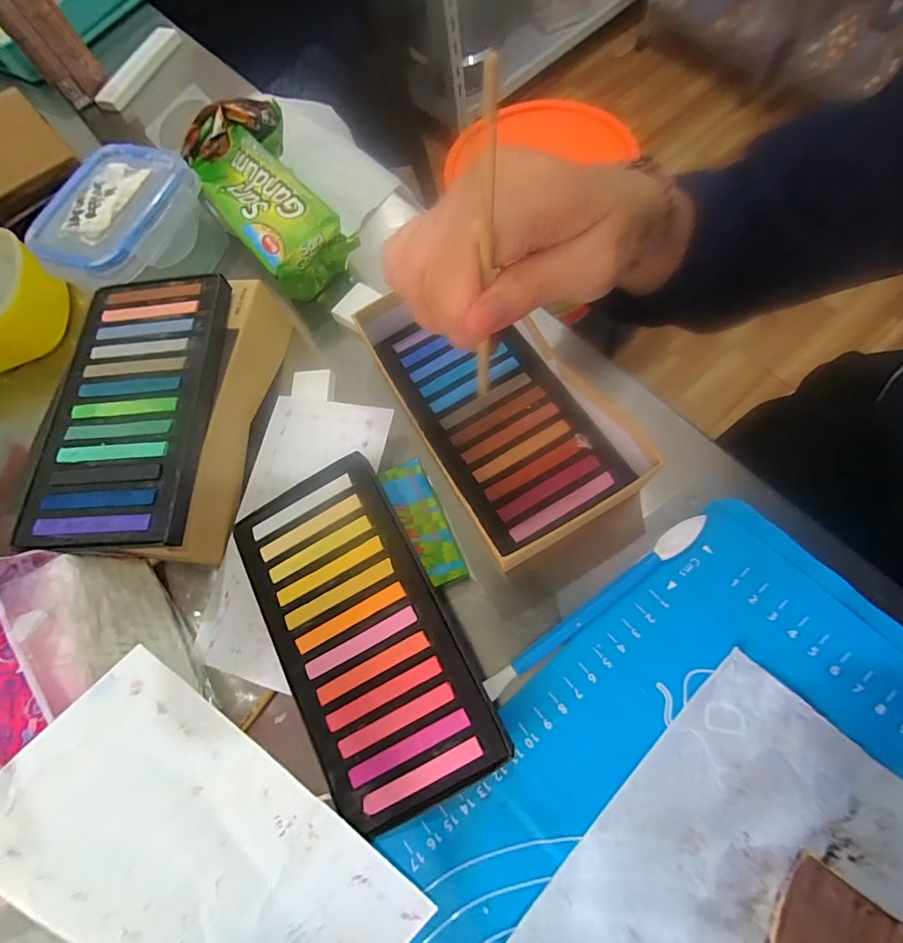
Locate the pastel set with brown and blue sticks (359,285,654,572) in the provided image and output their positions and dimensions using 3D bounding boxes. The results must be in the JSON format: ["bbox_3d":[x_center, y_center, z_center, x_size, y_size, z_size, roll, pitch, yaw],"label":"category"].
[{"bbox_3d":[0.026,-0.042,0.239,0.094,0.026,0.163,-31,69,-4],"label":"pastel set with brown and blue sticks"}]

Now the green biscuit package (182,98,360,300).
[{"bbox_3d":[-0.124,-0.193,0.301,0.075,0.049,0.150,-35,68,-6],"label":"green biscuit package"}]

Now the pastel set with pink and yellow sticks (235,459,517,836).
[{"bbox_3d":[-0.045,0.074,0.205,0.079,0.022,0.155,-27,70,-8],"label":"pastel set with pink and yellow sticks"}]

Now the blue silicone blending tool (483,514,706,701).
[{"bbox_3d":[0.072,0.064,0.207,0.134,0.013,0.010,-36,69,-6],"label":"blue silicone blending tool"}]

